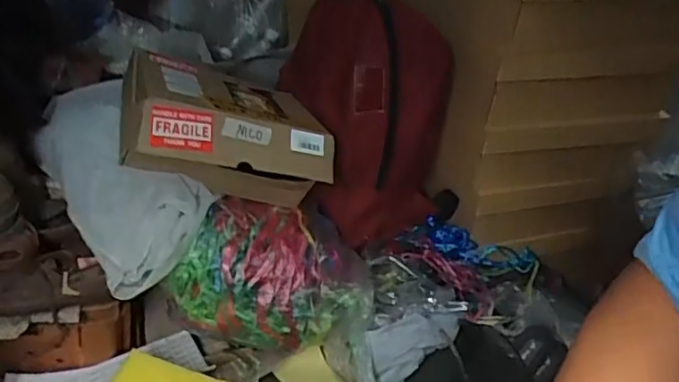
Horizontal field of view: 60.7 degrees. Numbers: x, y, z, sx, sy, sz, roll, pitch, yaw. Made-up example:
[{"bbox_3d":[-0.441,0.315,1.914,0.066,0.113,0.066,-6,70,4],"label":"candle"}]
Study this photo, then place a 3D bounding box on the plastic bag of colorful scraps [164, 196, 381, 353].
[{"bbox_3d":[-0.098,0.113,0.846,0.278,0.159,0.156,0,36,-9],"label":"plastic bag of colorful scraps"}]

